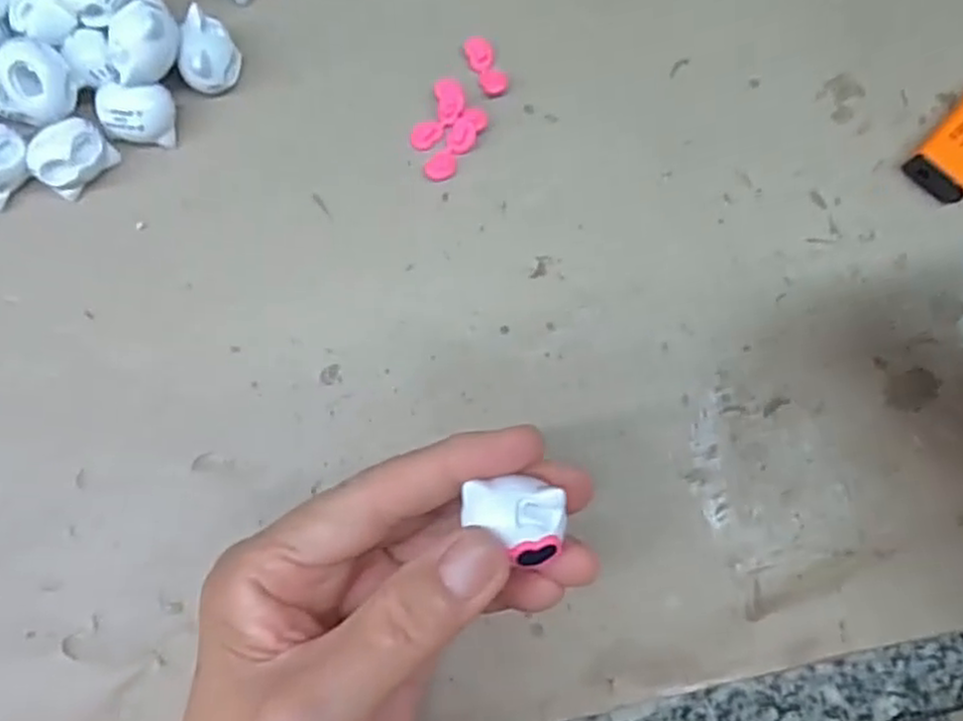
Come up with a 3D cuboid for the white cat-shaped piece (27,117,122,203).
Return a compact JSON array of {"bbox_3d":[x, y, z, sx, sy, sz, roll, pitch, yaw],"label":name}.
[{"bbox_3d":[-0.143,-0.072,0.260,0.017,0.020,0.026,41,82,6],"label":"white cat-shaped piece"}]

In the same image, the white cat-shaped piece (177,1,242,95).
[{"bbox_3d":[-0.097,-0.109,0.267,0.017,0.019,0.026,6,80,0],"label":"white cat-shaped piece"}]

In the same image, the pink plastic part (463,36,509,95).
[{"bbox_3d":[0.002,-0.108,0.273,0.011,0.004,0.024,-24,81,-5],"label":"pink plastic part"}]

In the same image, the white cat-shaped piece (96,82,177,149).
[{"bbox_3d":[-0.121,-0.086,0.263,0.023,0.019,0.018,-5,80,-2],"label":"white cat-shaped piece"}]

